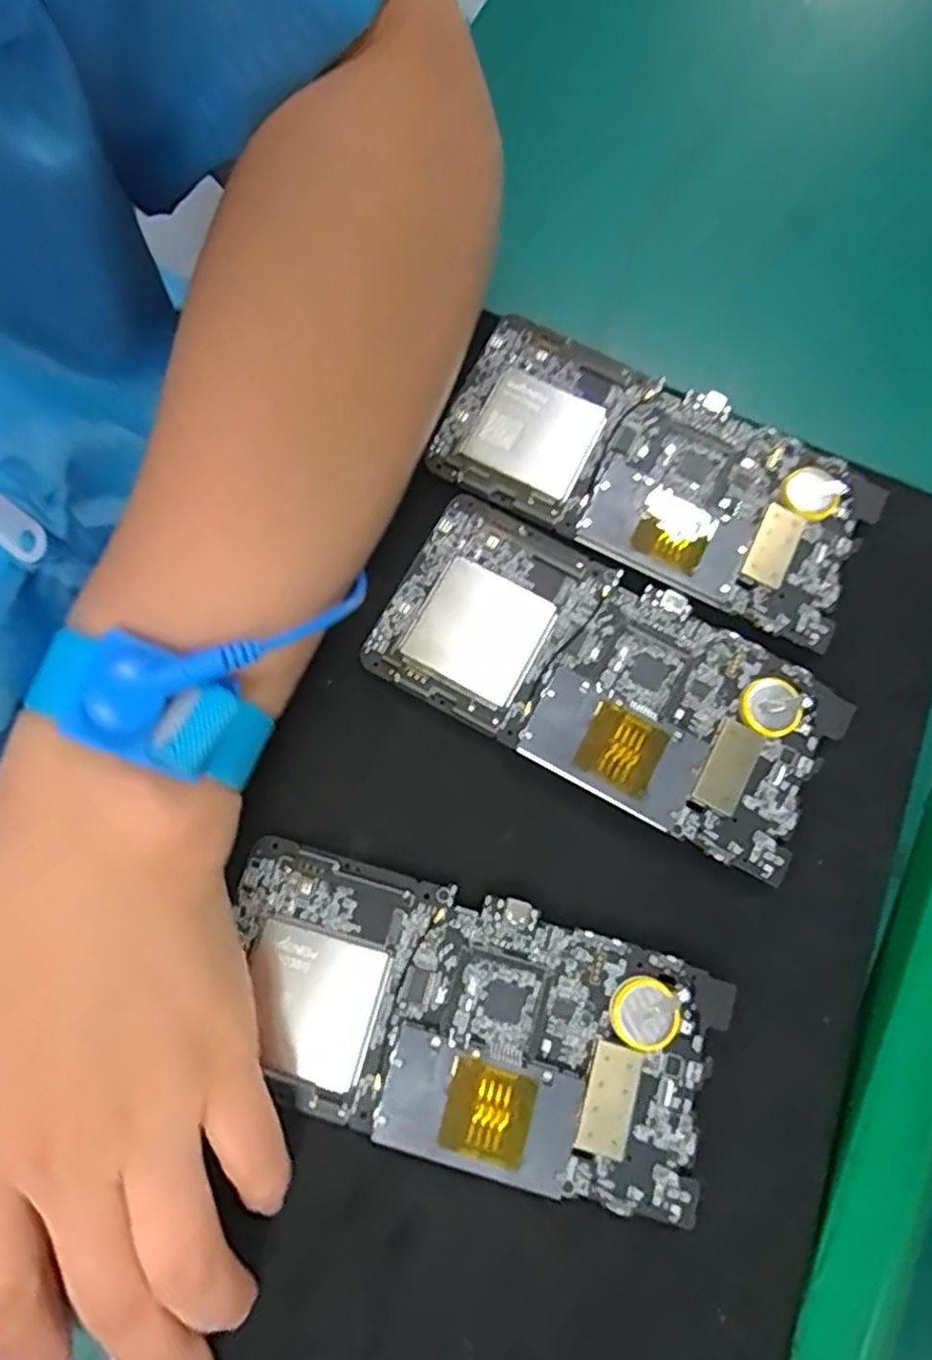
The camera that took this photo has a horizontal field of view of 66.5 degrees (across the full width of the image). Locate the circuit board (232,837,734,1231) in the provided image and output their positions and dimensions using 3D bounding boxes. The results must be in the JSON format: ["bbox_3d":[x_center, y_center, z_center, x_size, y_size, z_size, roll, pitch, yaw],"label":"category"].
[{"bbox_3d":[-0.002,0.103,0.216,0.152,0.005,0.074,21,77,5],"label":"circuit board"}]

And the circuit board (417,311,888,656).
[{"bbox_3d":[0.067,-0.074,0.257,0.150,0.009,0.070,27,78,1],"label":"circuit board"}]

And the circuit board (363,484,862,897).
[{"bbox_3d":[0.047,-0.001,0.241,0.151,0.004,0.074,29,78,5],"label":"circuit board"}]

